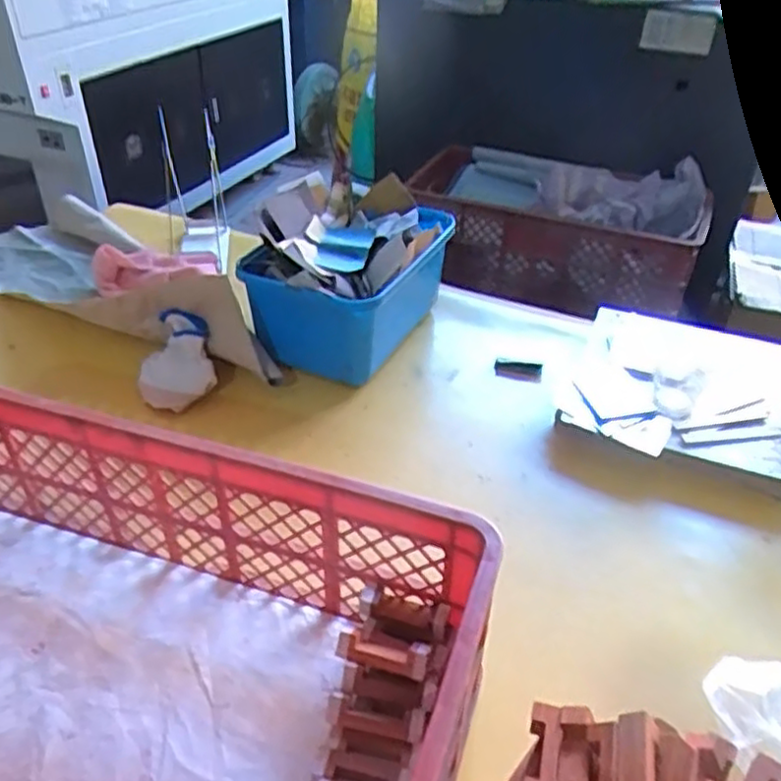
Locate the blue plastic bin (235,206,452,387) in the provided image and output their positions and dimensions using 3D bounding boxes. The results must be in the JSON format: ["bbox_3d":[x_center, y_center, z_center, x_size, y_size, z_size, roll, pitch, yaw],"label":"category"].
[{"bbox_3d":[-0.054,-0.154,1.027,0.199,0.163,0.284,19,41,20],"label":"blue plastic bin"}]

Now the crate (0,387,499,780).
[{"bbox_3d":[-0.266,0.196,0.564,0.640,0.178,0.319,13,40,14],"label":"crate"}]

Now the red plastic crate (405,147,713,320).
[{"bbox_3d":[0.356,-0.362,1.579,0.631,0.228,0.316,10,39,10],"label":"red plastic crate"}]

